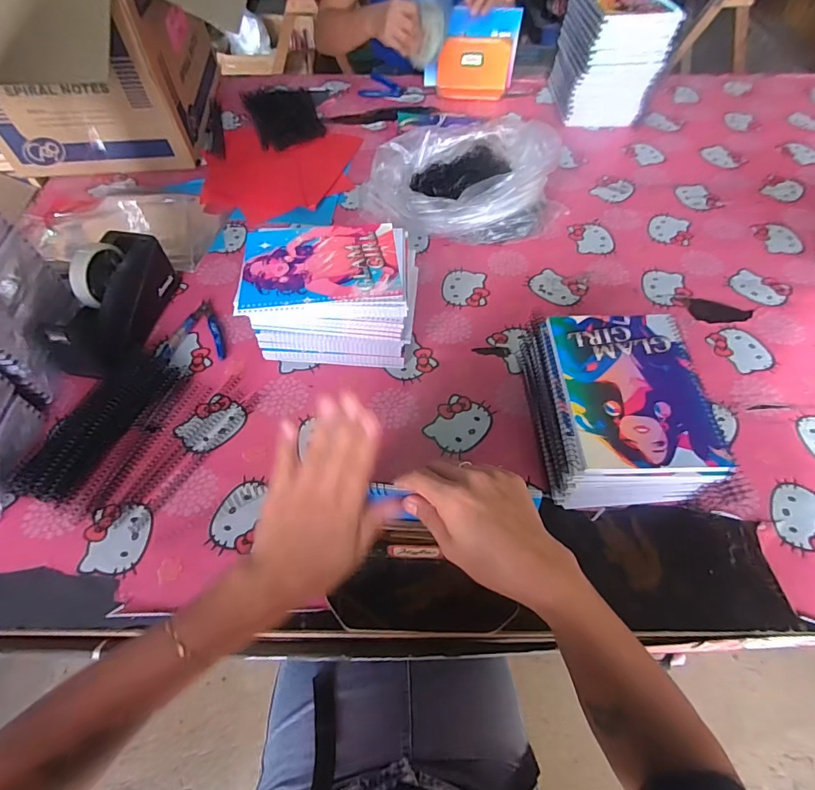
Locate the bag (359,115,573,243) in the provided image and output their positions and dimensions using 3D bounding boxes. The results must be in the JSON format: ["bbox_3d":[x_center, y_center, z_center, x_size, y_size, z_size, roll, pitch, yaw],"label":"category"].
[{"bbox_3d":[0.091,-0.376,0.769,0.336,0.119,0.223,0,57,-1],"label":"bag"}]

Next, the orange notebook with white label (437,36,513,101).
[{"bbox_3d":[0.146,-0.729,1.012,0.156,0.112,0.014,6,42,5],"label":"orange notebook with white label"}]

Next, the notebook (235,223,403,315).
[{"bbox_3d":[-0.111,-0.167,0.576,0.194,0.010,0.147,-3,57,-3],"label":"notebook"}]

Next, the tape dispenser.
[{"bbox_3d":[-0.408,-0.131,0.618,0.096,0.100,0.211,8,57,4],"label":"tape dispenser"}]

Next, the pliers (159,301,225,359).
[{"bbox_3d":[-0.300,-0.096,0.653,0.087,0.008,0.108,-2,57,-2],"label":"pliers"}]

